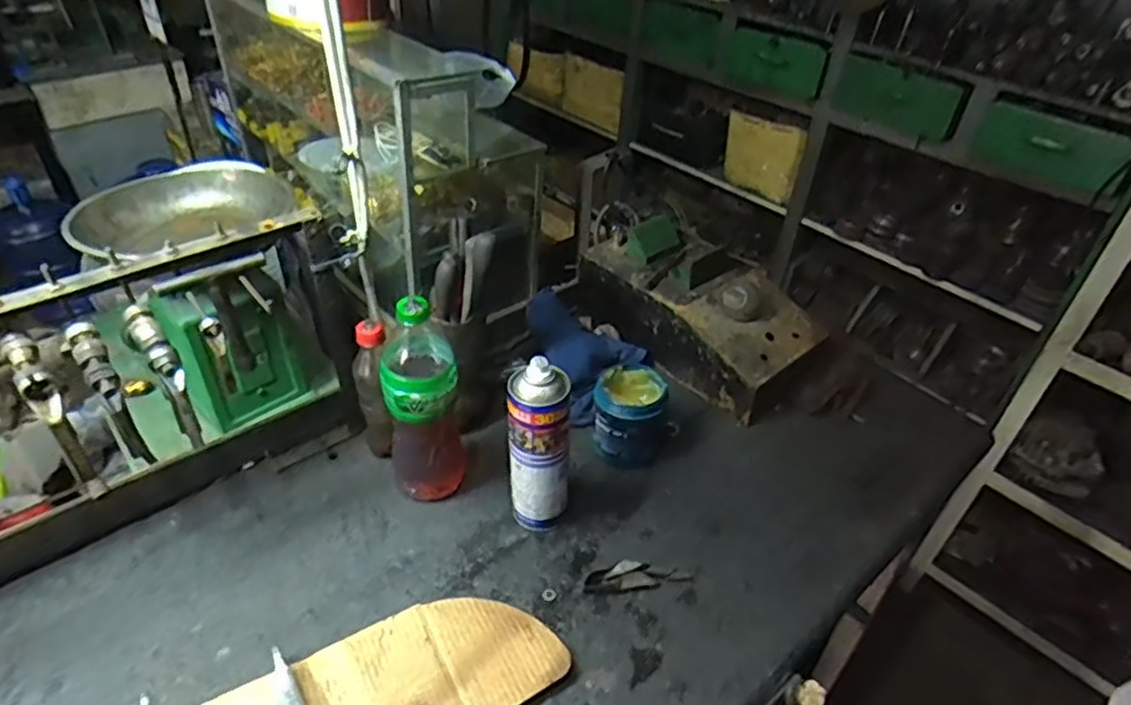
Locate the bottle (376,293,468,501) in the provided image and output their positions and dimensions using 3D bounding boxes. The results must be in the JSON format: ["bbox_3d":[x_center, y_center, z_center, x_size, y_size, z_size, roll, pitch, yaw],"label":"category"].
[{"bbox_3d":[-0.156,0.058,0.755,0.083,0.275,0.071,-7,39,-11],"label":"bottle"}]

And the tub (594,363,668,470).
[{"bbox_3d":[0.084,0.085,0.877,0.090,0.104,0.088,1,38,-1],"label":"tub"}]

